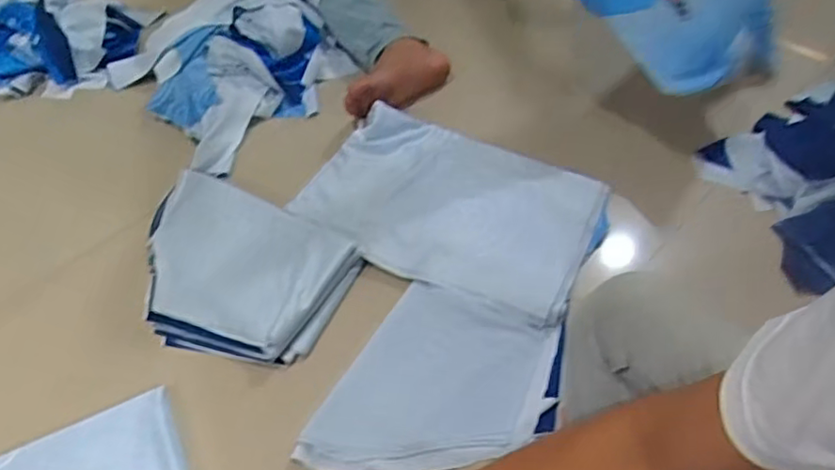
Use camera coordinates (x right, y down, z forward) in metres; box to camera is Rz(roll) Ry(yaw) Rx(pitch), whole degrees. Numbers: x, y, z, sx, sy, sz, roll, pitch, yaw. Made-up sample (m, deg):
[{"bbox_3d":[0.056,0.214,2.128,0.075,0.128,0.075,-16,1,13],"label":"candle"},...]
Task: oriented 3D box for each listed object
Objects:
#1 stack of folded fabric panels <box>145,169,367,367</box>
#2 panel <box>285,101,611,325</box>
[{"bbox_3d":[-0.255,0.035,0.826,0.328,0.043,0.229,24,56,21],"label":"stack of folded fabric panels"},{"bbox_3d":[0.056,-0.050,0.915,0.406,0.050,0.299,20,55,16],"label":"panel"}]

